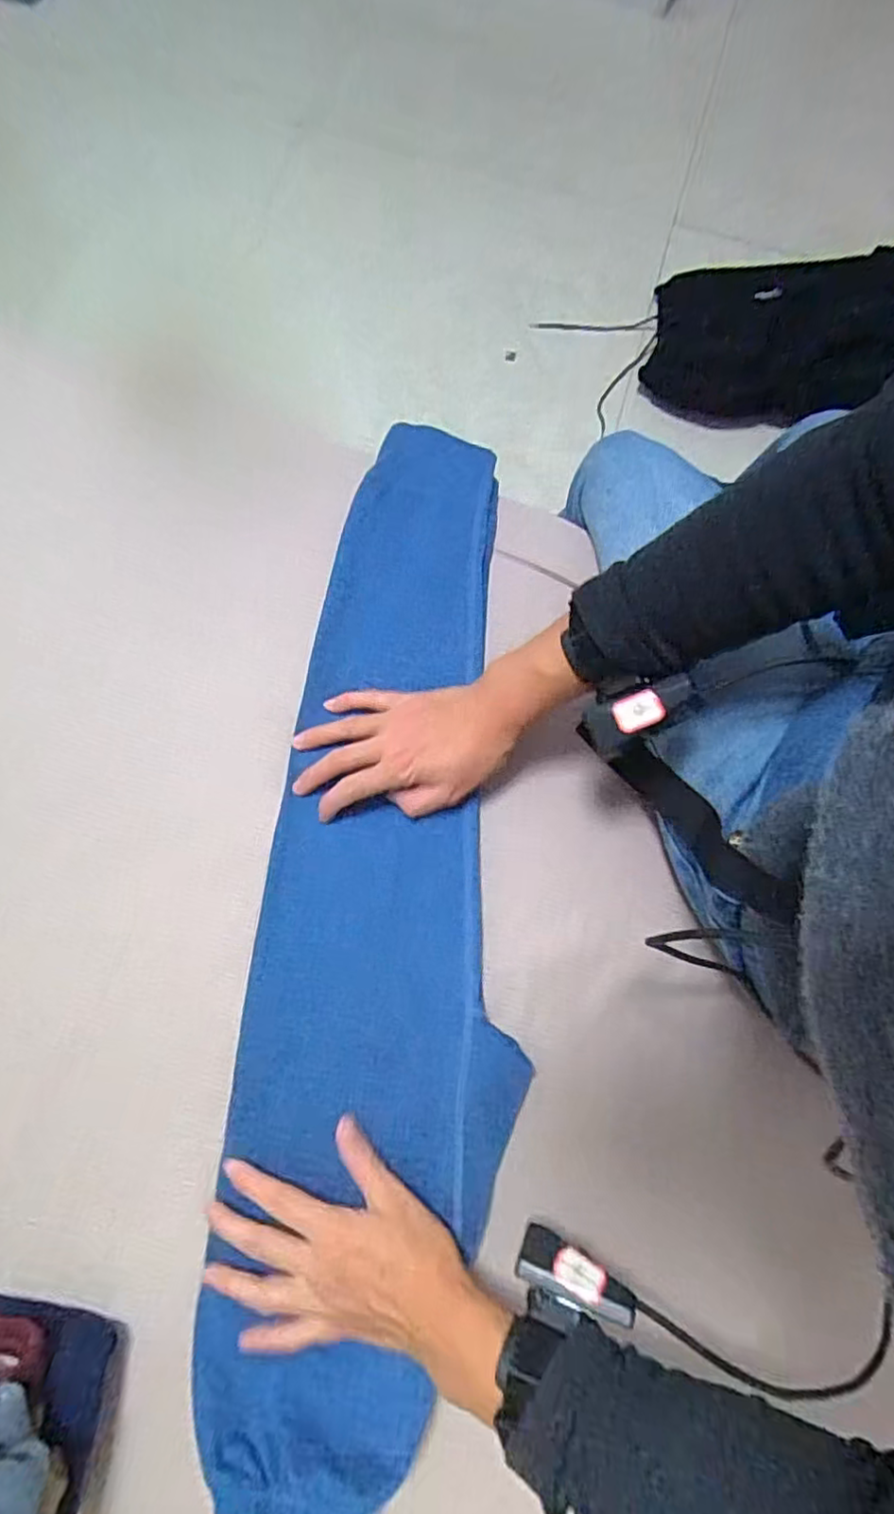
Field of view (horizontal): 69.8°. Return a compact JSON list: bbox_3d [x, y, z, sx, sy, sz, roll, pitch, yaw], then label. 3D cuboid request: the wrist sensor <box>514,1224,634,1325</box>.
[{"bbox_3d":[0.076,0.311,0.382,0.068,0.019,0.028,15,38,24],"label":"wrist sensor"}]

